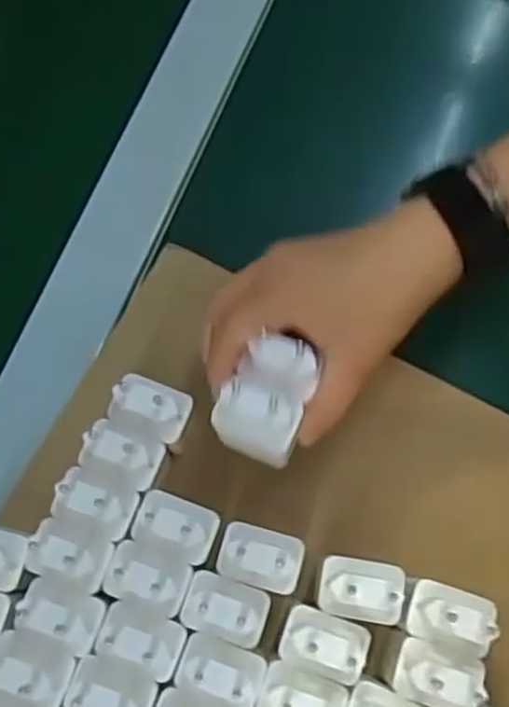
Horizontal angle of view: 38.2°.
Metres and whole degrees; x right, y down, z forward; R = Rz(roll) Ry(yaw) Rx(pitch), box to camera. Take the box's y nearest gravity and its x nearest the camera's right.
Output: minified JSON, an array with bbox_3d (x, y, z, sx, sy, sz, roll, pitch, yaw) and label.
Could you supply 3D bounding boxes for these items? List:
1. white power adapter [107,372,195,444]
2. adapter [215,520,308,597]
[{"bbox_3d":[-0.053,0.025,0.365,0.037,0.026,0.027,19,75,6],"label":"white power adapter"},{"bbox_3d":[0.003,0.094,0.342,0.039,0.032,0.027,15,75,5],"label":"adapter"}]

